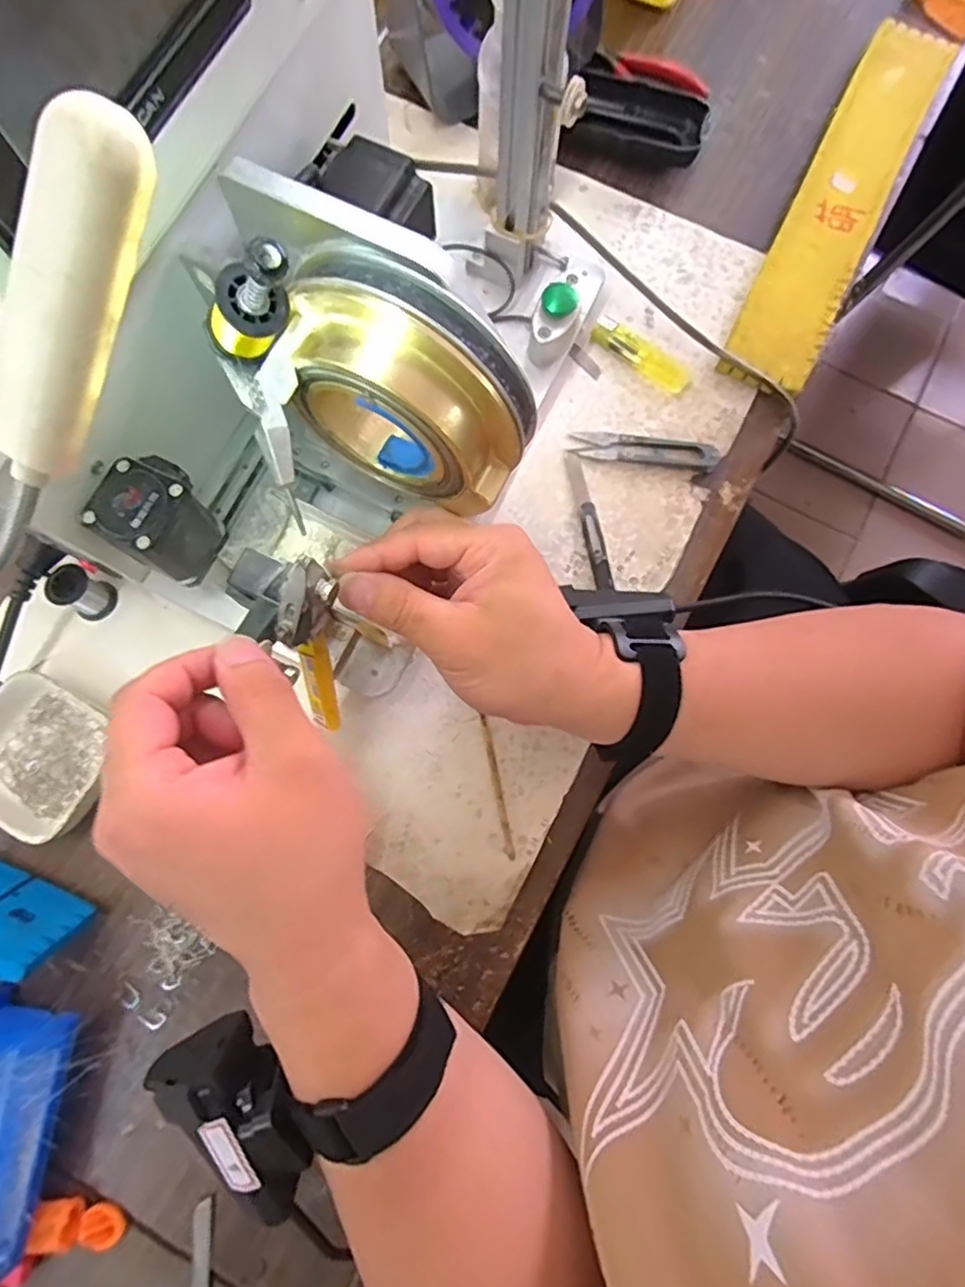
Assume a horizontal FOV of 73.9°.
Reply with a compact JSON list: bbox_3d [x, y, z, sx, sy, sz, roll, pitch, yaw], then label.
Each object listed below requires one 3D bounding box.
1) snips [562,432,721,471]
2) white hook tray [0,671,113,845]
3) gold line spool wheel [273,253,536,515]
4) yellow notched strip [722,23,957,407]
[{"bbox_3d":[0.113,-0.135,0.447,0.101,0.007,0.023,8,79,2],"label":"snips"},{"bbox_3d":[-0.267,0.070,0.390,0.084,0.032,0.079,31,81,7],"label":"white hook tray"},{"bbox_3d":[-0.031,-0.108,0.285,0.103,0.098,0.046,24,79,4],"label":"gold line spool wheel"},{"bbox_3d":[0.274,-0.338,0.491,0.064,0.023,0.347,26,80,6],"label":"yellow notched strip"}]

